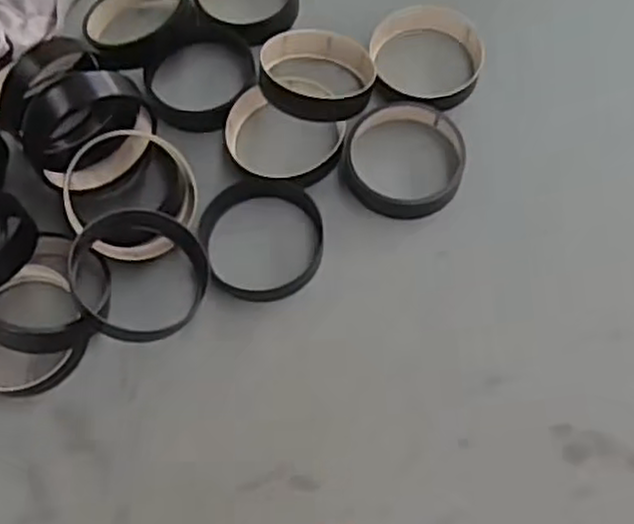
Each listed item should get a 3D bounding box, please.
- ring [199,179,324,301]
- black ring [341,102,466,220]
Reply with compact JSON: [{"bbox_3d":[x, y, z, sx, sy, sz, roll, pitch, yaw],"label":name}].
[{"bbox_3d":[-0.032,-0.015,0.414,0.069,0.015,0.067,-1,66,1],"label":"ring"},{"bbox_3d":[0.050,-0.061,0.431,0.070,0.020,0.073,-1,66,1],"label":"black ring"}]

